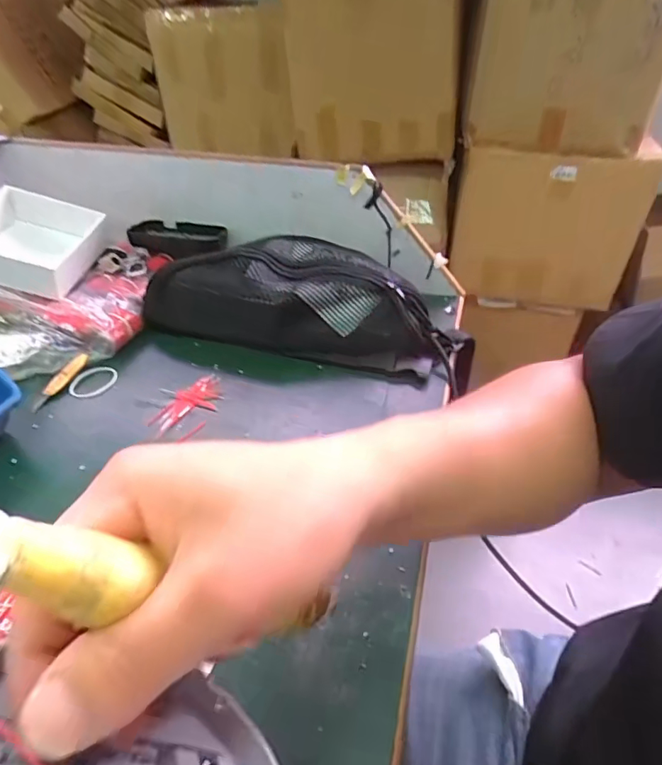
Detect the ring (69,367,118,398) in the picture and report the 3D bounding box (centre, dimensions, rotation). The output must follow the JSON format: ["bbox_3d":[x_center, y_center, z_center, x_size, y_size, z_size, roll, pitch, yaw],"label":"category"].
[{"bbox_3d":[-0.220,0.000,0.469,0.044,0.007,0.044,-22,43,-26],"label":"ring"}]

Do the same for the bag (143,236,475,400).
[{"bbox_3d":[-0.013,-0.092,0.517,0.321,0.079,0.143,12,39,15],"label":"bag"}]

